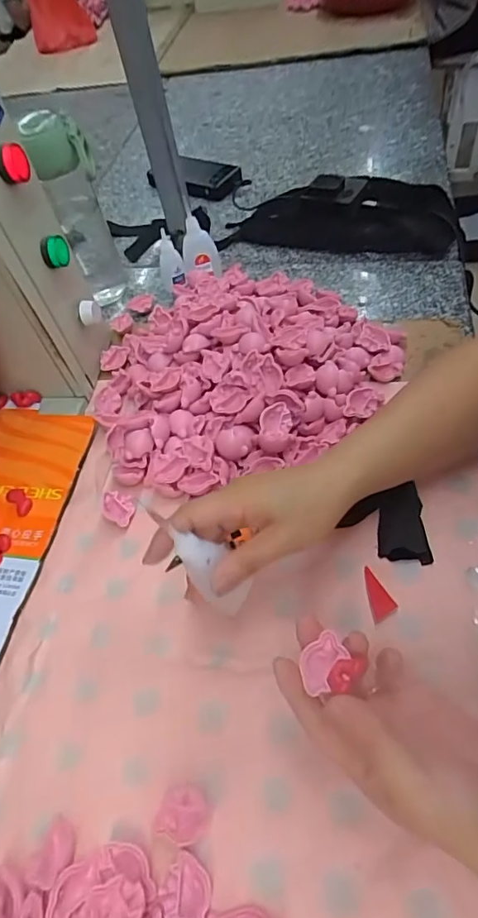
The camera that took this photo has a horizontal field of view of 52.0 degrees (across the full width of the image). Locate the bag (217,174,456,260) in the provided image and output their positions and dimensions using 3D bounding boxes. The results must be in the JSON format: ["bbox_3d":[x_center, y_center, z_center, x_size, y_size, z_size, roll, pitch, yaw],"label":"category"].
[{"bbox_3d":[0.140,-0.348,0.685,0.300,0.053,0.149,13,64,10],"label":"bag"}]

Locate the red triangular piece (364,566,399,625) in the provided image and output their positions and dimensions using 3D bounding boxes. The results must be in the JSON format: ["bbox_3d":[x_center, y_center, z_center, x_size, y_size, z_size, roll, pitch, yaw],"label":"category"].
[{"bbox_3d":[0.104,0.100,0.367,0.019,0.006,0.043,-10,49,-2],"label":"red triangular piece"}]

